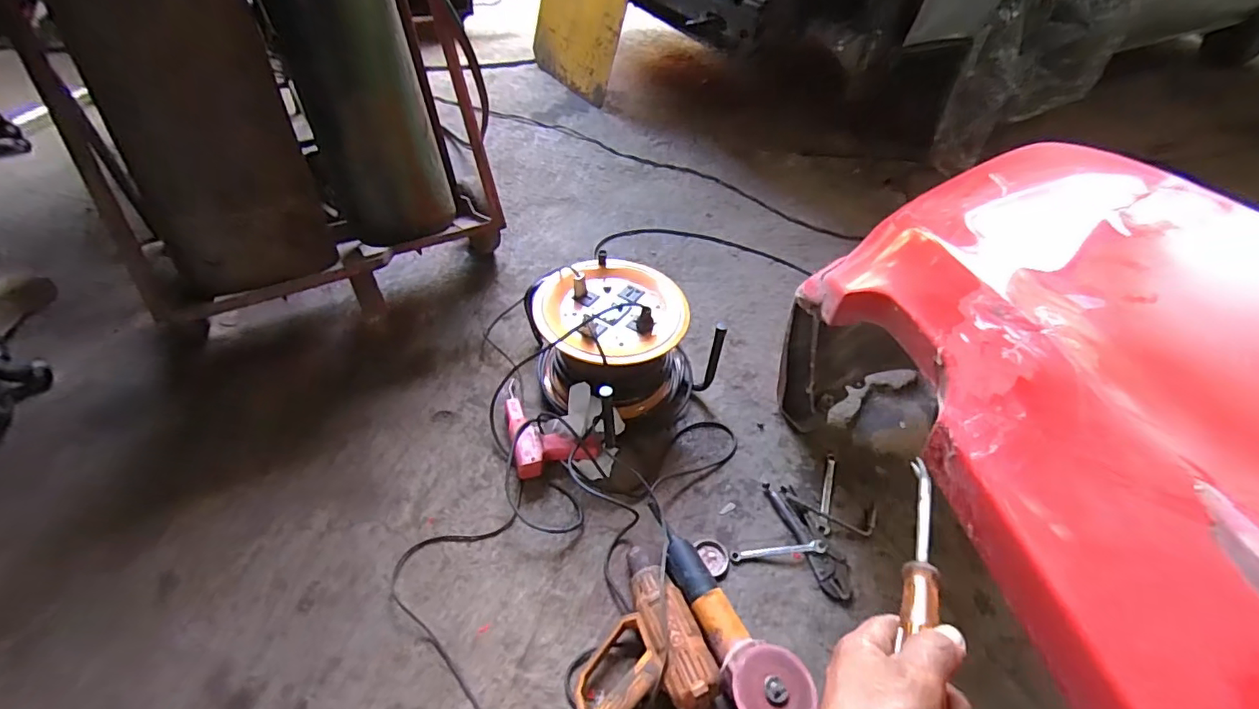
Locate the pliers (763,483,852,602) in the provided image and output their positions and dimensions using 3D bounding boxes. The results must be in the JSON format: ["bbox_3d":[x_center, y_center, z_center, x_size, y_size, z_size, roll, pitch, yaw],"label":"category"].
[{"bbox_3d":[0.307,0.303,0.905,0.063,0.019,0.211,-14,49,-16],"label":"pliers"}]

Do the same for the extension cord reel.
[{"bbox_3d":[-0.041,-0.028,1.058,0.284,0.203,0.344,-29,54,-27],"label":"extension cord reel"}]

